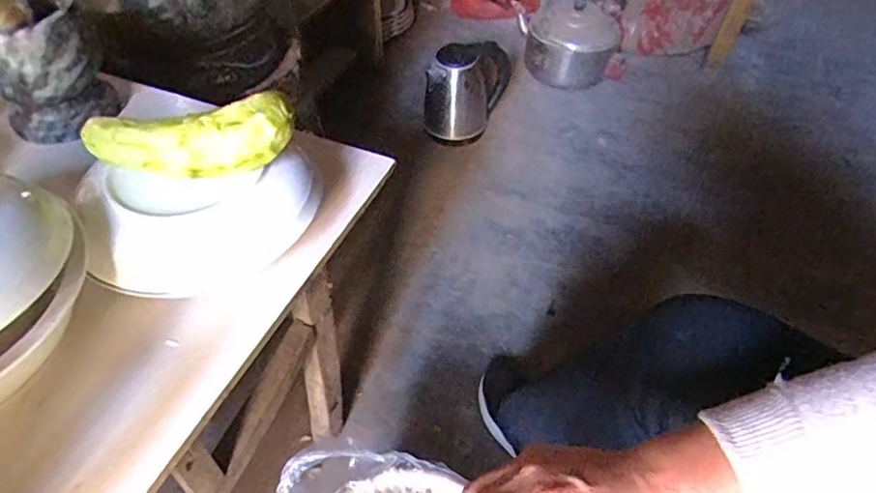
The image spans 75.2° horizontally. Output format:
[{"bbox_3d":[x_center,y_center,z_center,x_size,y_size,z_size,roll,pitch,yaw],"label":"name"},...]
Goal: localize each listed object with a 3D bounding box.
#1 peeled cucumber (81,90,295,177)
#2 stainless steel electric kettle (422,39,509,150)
[{"bbox_3d":[-0.184,-0.081,0.418,0.148,0.036,0.054,-9,50,-10],"label":"peeled cucumber"},{"bbox_3d":[0.073,-0.396,1.389,0.137,0.226,0.219,24,52,16],"label":"stainless steel electric kettle"}]

